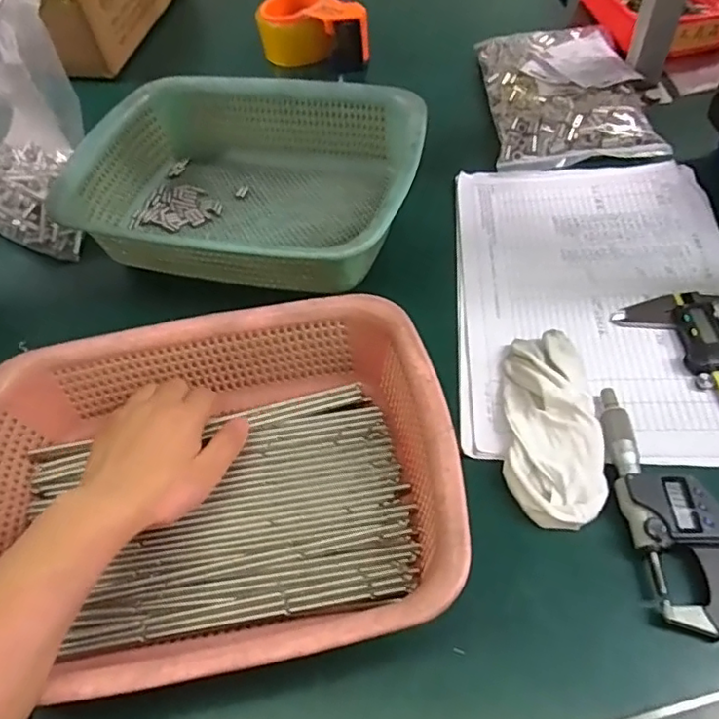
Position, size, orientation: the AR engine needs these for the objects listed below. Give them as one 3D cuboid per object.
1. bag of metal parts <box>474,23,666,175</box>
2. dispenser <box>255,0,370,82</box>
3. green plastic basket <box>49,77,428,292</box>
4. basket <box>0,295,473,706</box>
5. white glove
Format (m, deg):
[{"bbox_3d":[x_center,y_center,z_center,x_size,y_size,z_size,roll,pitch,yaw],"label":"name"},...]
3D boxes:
[{"bbox_3d":[0.206,-0.277,0.612,0.144,0.024,0.207,-2,54,4],"label":"bag of metal parts"},{"bbox_3d":[-0.047,-0.401,0.733,0.146,0.069,0.079,20,62,22],"label":"dispenser"},{"bbox_3d":[-0.098,-0.156,0.553,0.305,0.090,0.214,4,58,13],"label":"green plastic basket"},{"bbox_3d":[-0.094,0.077,0.378,0.296,0.086,0.220,-11,60,-2],"label":"basket"},{"bbox_3d":[0.131,0.042,0.413,0.059,0.032,0.143,2,55,7],"label":"white glove"}]

